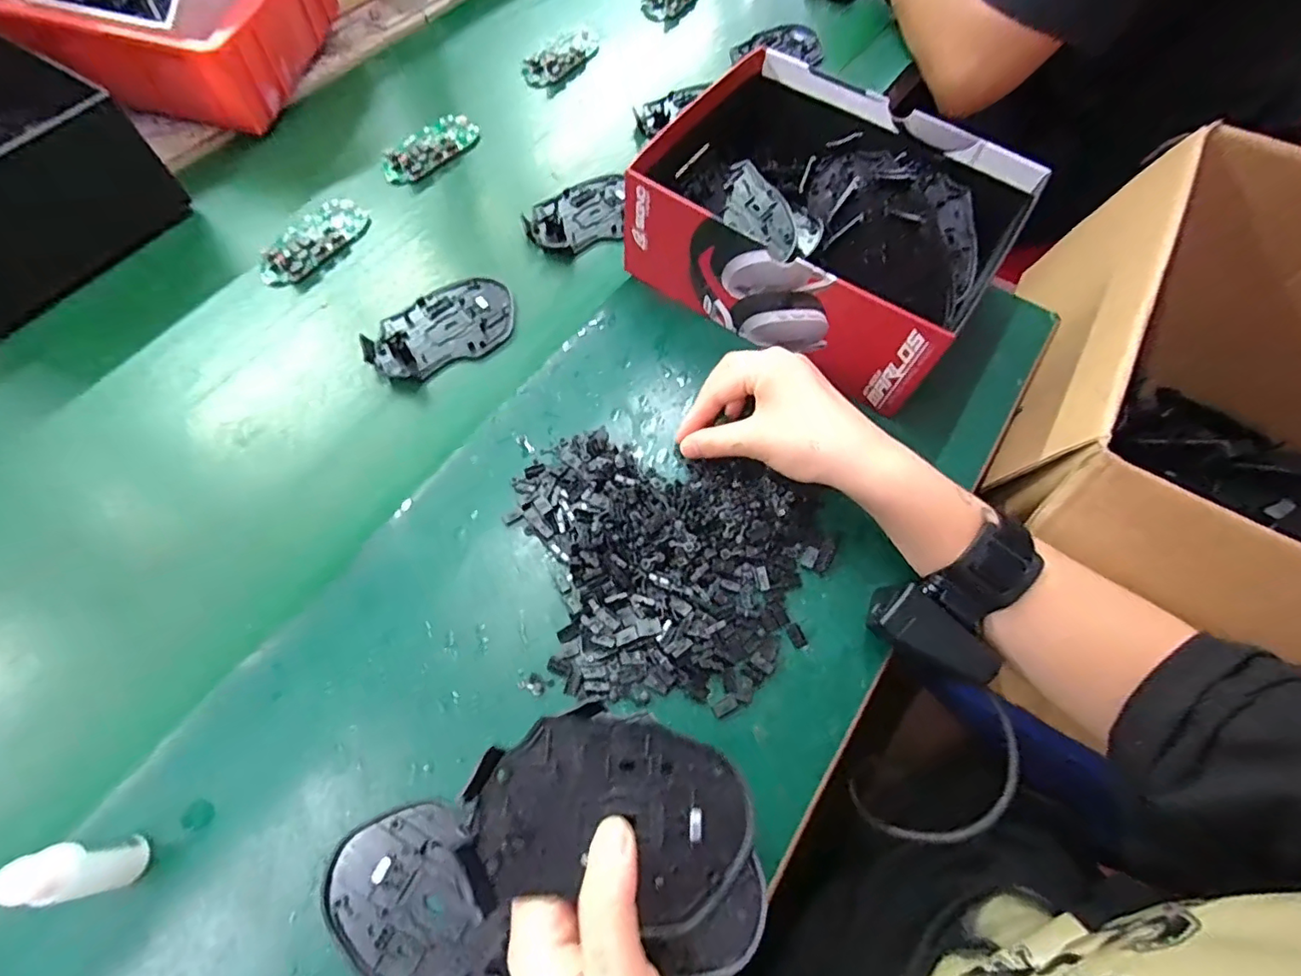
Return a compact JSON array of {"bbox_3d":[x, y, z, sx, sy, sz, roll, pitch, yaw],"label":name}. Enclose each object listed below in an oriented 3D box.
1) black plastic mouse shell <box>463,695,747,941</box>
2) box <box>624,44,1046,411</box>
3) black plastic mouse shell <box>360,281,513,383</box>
[{"bbox_3d":[-0.015,0.132,0.234,0.110,0.016,0.074,10,65,1],"label":"black plastic mouse shell"},{"bbox_3d":[0.127,-0.199,0.431,0.244,0.098,0.189,34,68,12],"label":"box"},{"bbox_3d":[-0.159,-0.124,0.437,0.112,0.011,0.072,-29,70,-15],"label":"black plastic mouse shell"}]

